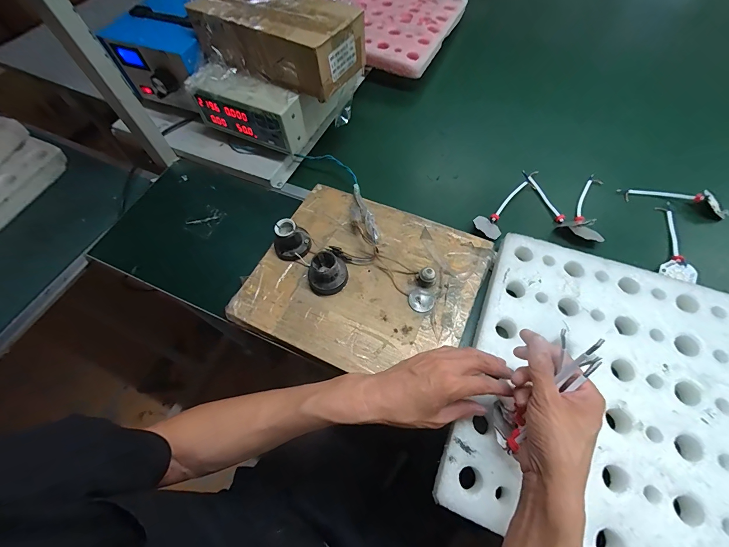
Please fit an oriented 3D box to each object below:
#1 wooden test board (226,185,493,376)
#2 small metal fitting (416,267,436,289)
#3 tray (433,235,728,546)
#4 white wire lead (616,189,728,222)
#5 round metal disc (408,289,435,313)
[{"bbox_3d":[-0.004,-0.001,0.484,0.325,0.052,0.274,22,65,15],"label":"wooden test board"},{"bbox_3d":[0.091,0.006,0.475,0.027,0.029,0.021,13,63,11],"label":"small metal fitting"},{"bbox_3d":[0.395,0.179,0.367,0.540,0.023,0.376,19,64,14],"label":"tray"},{"bbox_3d":[0.530,-0.133,0.553,0.156,0.028,0.041,18,64,13],"label":"white wire lead"},{"bbox_3d":[0.083,0.039,0.472,0.036,0.004,0.035,-2,61,3],"label":"round metal disc"}]

